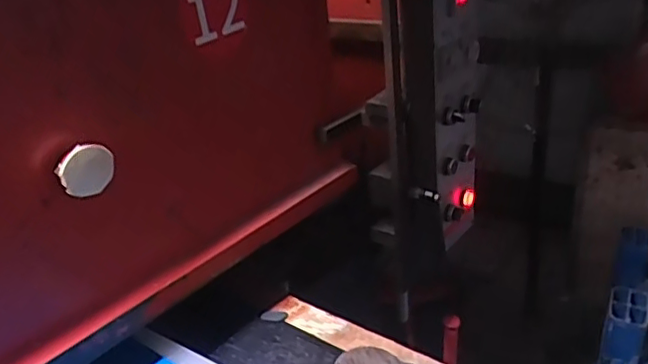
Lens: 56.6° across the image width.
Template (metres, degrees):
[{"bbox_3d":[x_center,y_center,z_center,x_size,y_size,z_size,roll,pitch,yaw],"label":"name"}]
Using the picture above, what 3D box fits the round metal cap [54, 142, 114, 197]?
[{"bbox_3d":[-0.214,-0.011,0.541,0.016,0.042,0.049,10,29,31],"label":"round metal cap"}]

